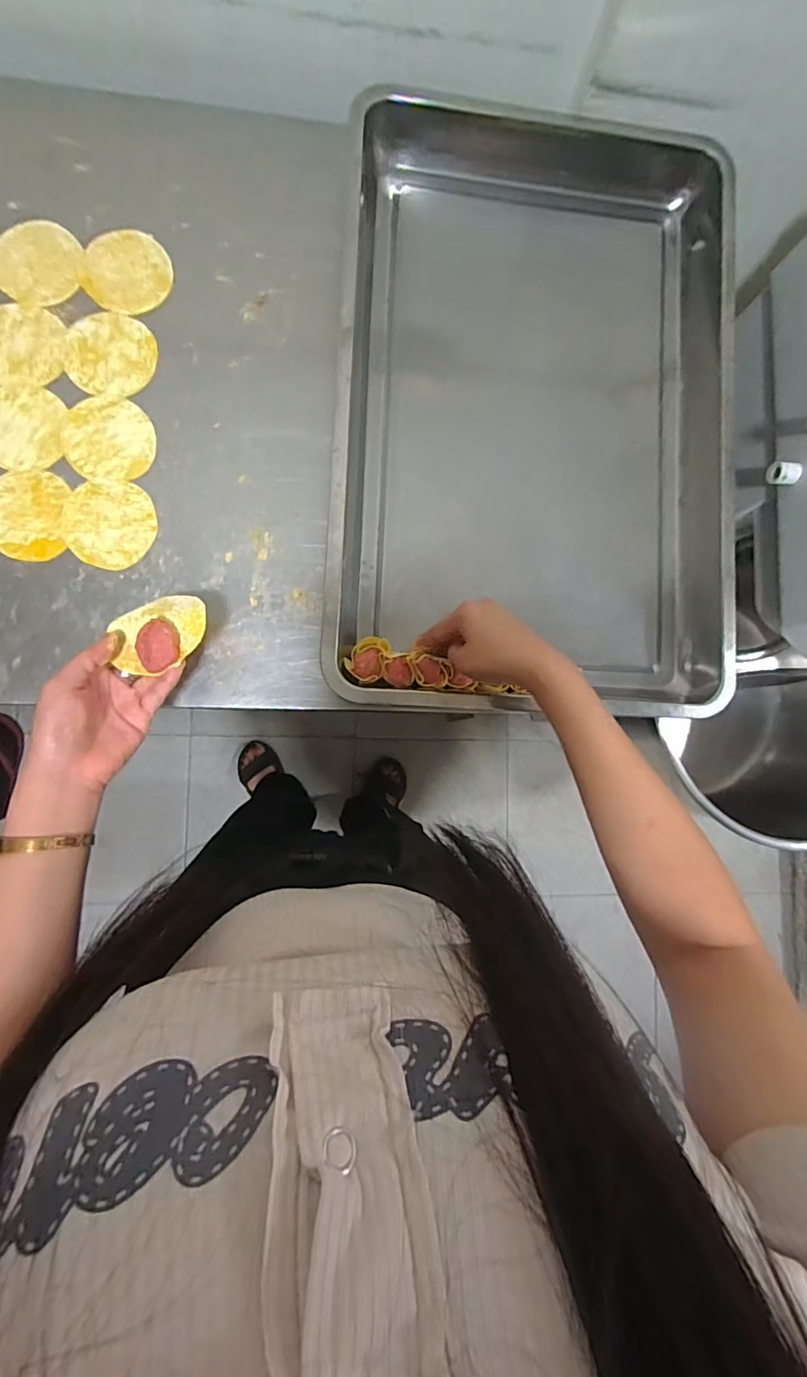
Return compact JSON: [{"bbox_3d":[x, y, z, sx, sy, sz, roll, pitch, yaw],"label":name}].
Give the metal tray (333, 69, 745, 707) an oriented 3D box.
[{"bbox_3d":[0.129,-0.272,0.510,0.376,0.073,0.559,4,88,-7],"label":"metal tray"}]

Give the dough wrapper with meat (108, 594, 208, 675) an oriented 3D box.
[{"bbox_3d":[-0.196,-0.046,0.412,0.076,0.034,0.055,-33,93,-6],"label":"dough wrapper with meat"}]

